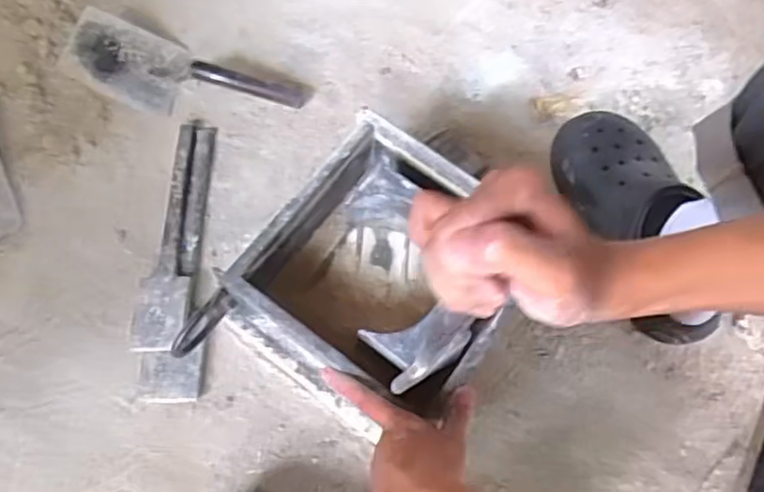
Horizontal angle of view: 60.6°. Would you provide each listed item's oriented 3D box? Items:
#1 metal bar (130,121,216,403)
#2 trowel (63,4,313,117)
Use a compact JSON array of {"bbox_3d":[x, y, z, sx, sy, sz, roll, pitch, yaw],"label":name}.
[{"bbox_3d":[-0.230,0.008,0.724,0.072,0.023,0.319,-3,65,-3],"label":"metal bar"},{"bbox_3d":[-0.233,-0.216,0.796,0.279,0.057,0.108,7,69,3],"label":"trowel"}]

